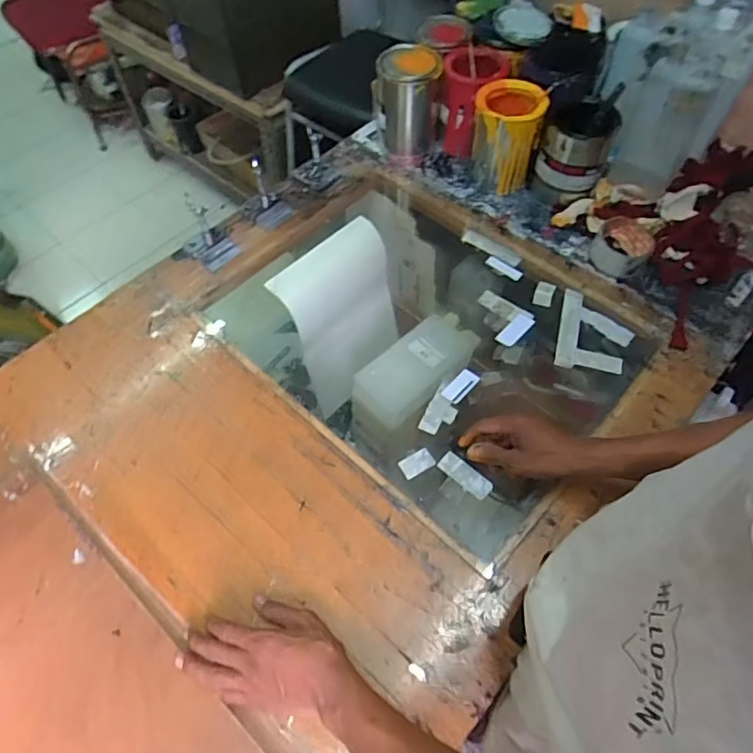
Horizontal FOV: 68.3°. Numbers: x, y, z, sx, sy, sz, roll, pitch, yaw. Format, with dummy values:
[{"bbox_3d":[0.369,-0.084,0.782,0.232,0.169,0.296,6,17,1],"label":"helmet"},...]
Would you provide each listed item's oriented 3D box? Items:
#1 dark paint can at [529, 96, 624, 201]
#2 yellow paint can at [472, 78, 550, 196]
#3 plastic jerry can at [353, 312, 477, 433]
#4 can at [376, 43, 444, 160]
[{"bbox_3d":[0.321,-0.365,0.897,0.102,0.129,0.110,0,57,0],"label":"dark paint can"},{"bbox_3d":[0.215,-0.401,0.931,0.109,0.137,0.104,11,58,7],"label":"yellow paint can"},{"bbox_3d":[0.070,-0.011,0.880,0.215,0.063,0.099,-39,65,-21],"label":"plastic jerry can"},{"bbox_3d":[0.058,-0.492,0.995,0.107,0.155,0.099,7,58,5],"label":"can"}]

